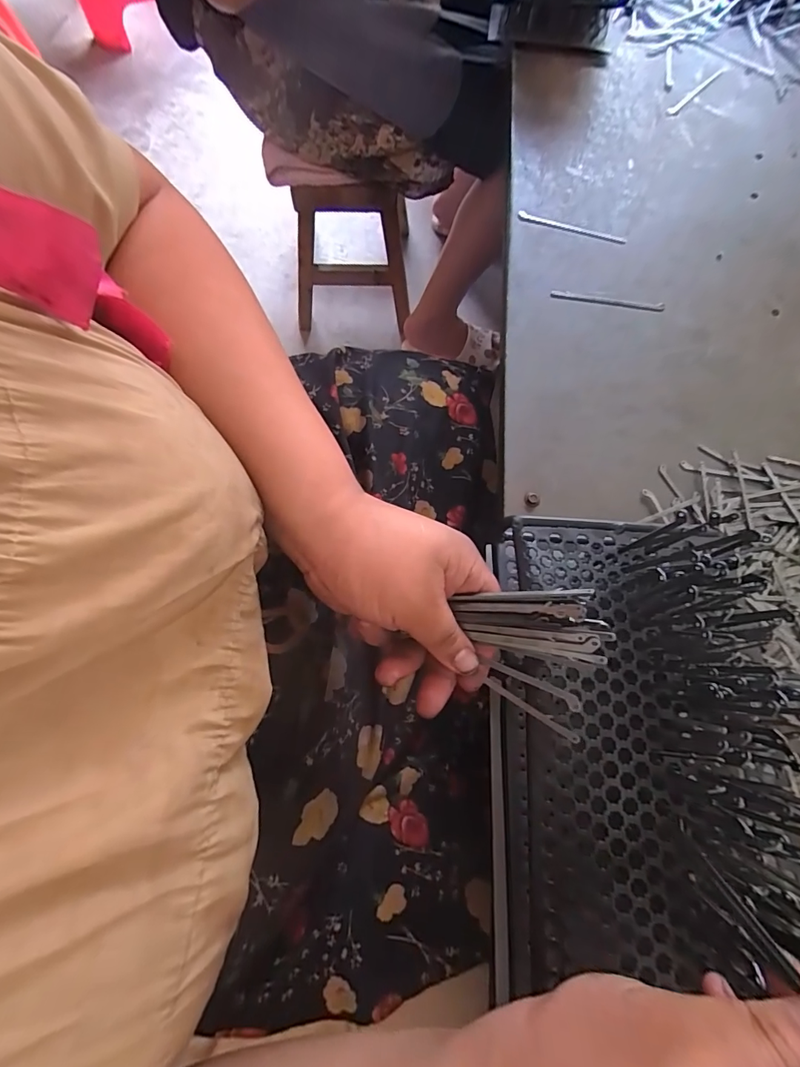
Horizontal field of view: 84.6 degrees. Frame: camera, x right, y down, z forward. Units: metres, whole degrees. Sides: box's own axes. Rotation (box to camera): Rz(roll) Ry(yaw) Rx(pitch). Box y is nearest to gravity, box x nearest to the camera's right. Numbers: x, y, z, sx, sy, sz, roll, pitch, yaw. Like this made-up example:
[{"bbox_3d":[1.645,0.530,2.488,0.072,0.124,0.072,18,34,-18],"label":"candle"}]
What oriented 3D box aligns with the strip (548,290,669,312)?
[{"bbox_3d":[0.206,-0.229,0.434,0.113,0.004,0.009,7,73,0],"label":"strip"}]

